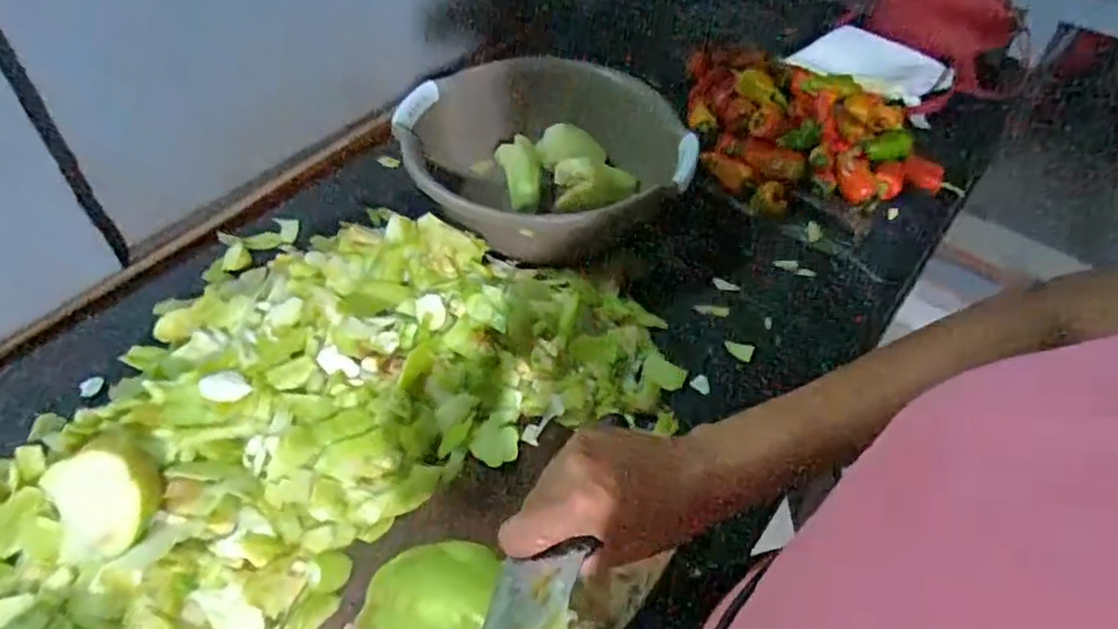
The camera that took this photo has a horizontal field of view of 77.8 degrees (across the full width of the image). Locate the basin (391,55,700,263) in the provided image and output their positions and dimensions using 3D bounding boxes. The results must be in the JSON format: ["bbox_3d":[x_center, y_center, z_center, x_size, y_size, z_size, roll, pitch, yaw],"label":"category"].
[{"bbox_3d":[-0.021,-0.188,0.932,0.365,0.157,0.313,3,49,2],"label":"basin"}]

